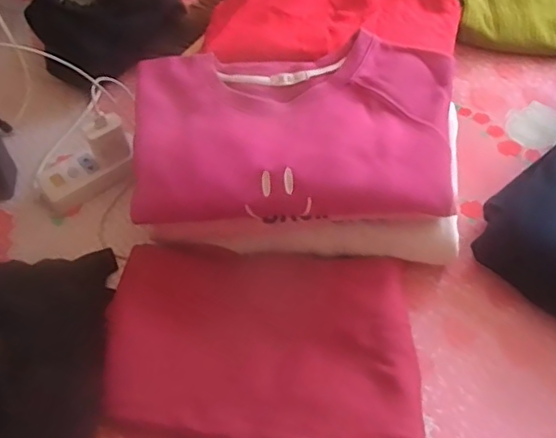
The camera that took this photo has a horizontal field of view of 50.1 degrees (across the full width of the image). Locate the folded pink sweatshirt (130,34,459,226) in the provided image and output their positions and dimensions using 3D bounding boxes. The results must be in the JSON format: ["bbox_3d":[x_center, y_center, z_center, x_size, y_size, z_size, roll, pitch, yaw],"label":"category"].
[{"bbox_3d":[0.018,-0.092,0.643,0.327,0.065,0.199,-1,55,4],"label":"folded pink sweatshirt"}]

